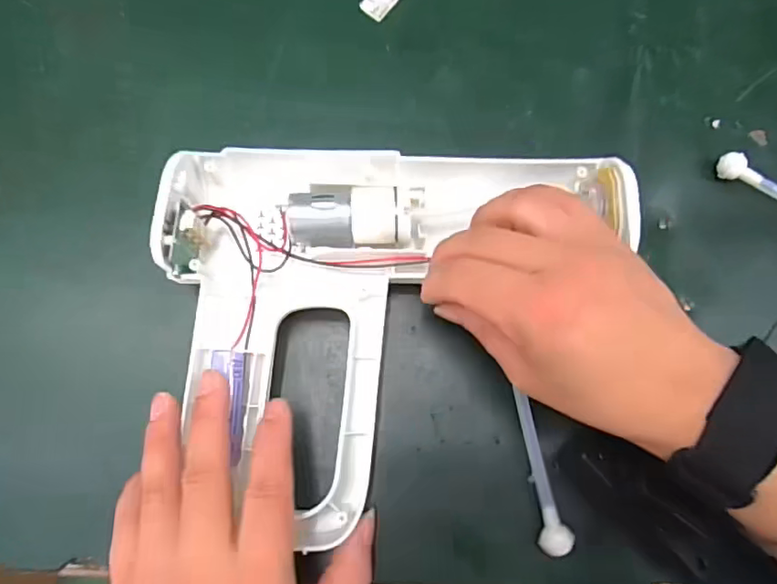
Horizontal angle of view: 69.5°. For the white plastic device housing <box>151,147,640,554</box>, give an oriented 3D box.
[{"bbox_3d":[0.003,0.018,0.258,0.205,0.049,0.175,1,77,-1],"label":"white plastic device housing"}]

